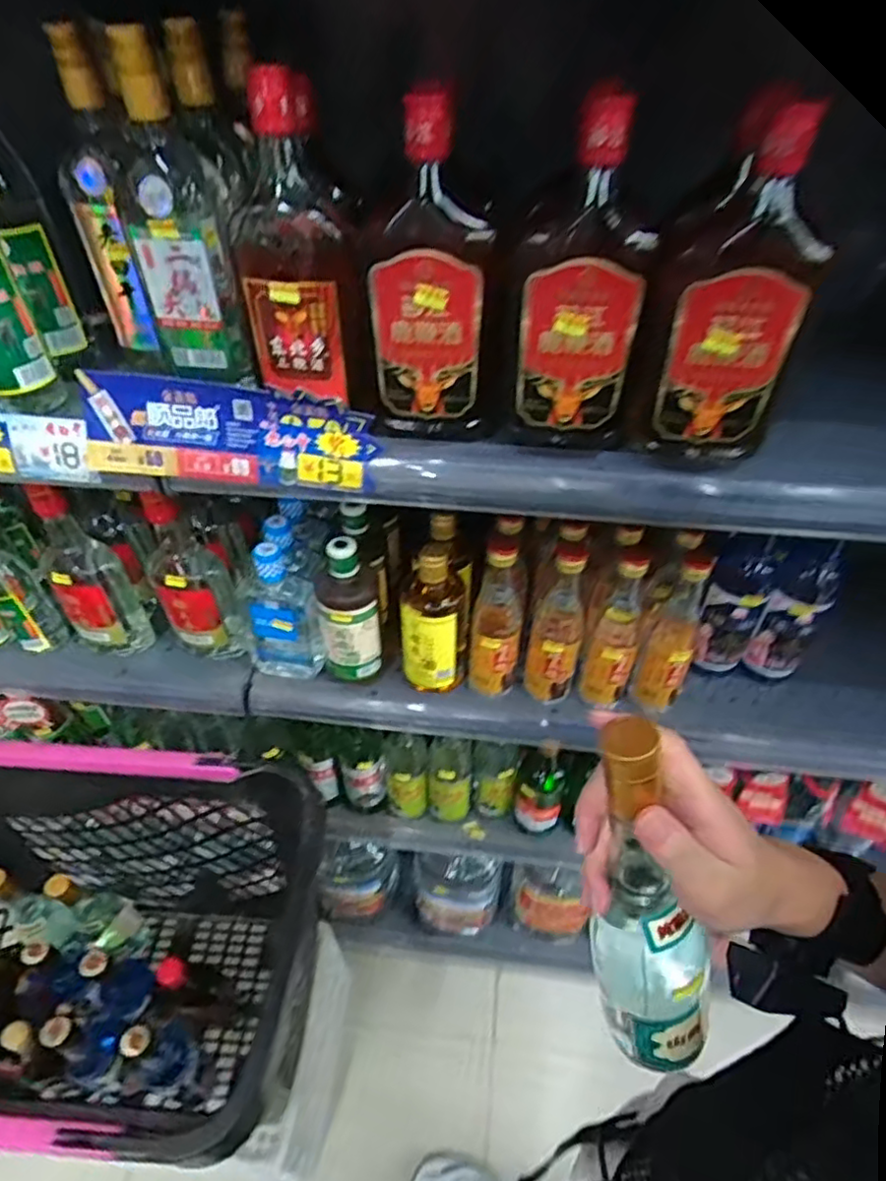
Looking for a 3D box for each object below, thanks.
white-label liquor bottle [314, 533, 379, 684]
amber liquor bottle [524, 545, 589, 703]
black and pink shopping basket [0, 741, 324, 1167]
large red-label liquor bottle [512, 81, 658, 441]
[{"bbox_3d":[-0.107,0.024,0.713,0.062,0.170,0.057,-14,47,-12],"label":"white-label liquor bottle"},{"bbox_3d":[0.122,0.034,0.686,0.056,0.209,0.046,11,47,12],"label":"amber liquor bottle"},{"bbox_3d":[-0.436,0.490,0.832,0.529,0.456,0.356,2,46,3],"label":"black and pink shopping basket"},{"bbox_3d":[0.097,-0.206,0.436,0.093,0.206,0.045,9,46,9],"label":"large red-label liquor bottle"}]

